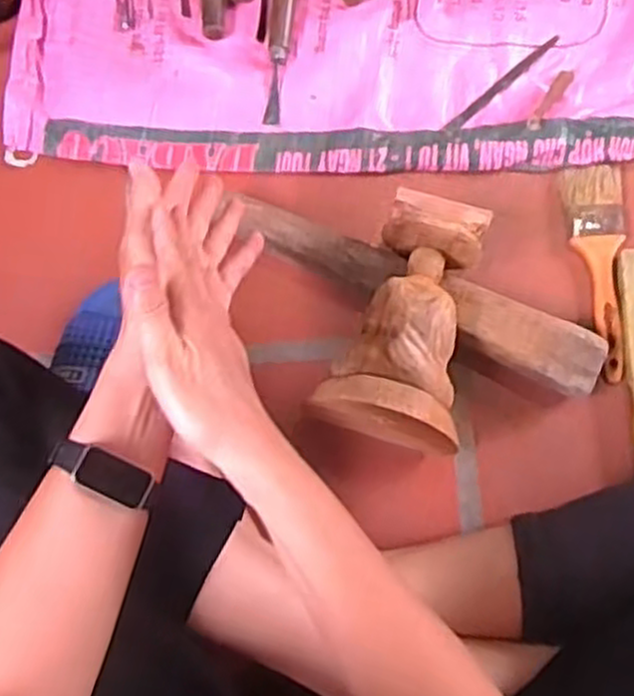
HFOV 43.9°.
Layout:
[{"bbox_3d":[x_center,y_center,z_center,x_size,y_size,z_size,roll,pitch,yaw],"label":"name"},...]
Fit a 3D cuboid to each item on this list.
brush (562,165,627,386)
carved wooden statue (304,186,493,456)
[{"bbox_3d":[0.243,-0.066,0.660,0.050,0.008,0.185,-5,79,0],"label":"brush"},{"bbox_3d":[0.072,-0.019,0.608,0.109,0.091,0.181,17,79,4],"label":"carved wooden statue"}]

